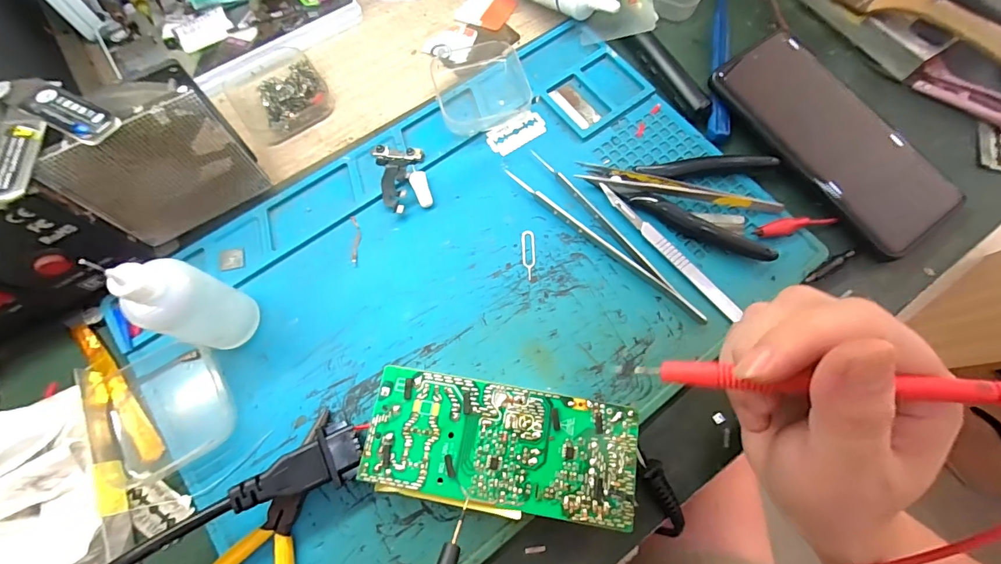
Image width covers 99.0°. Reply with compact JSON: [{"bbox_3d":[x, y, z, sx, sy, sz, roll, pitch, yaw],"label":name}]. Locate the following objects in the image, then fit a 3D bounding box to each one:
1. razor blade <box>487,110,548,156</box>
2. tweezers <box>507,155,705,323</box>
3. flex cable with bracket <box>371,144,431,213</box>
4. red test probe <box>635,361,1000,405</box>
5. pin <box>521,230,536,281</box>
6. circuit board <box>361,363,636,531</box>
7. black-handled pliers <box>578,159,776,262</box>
[{"bbox_3d":[0.011,-0.105,0.300,0.042,0.004,0.021,-31,80,-8],"label":"razor blade"},{"bbox_3d":[0.067,-0.031,0.270,0.024,0.009,0.149,-43,77,-13],"label":"tweezers"},{"bbox_3d":[-0.065,-0.071,0.284,0.032,0.007,0.053,-17,72,-6],"label":"flex cable with bracket"},{"bbox_3d":[0.112,0.034,0.150,0.119,0.011,0.010,-1,71,17],"label":"red test probe"},{"bbox_3d":[0.018,-0.018,0.269,0.009,0.004,0.033,-3,72,-1],"label":"pin"},{"bbox_3d":[0.000,0.084,0.223,0.131,0.026,0.055,9,72,3],"label":"circuit board"},{"bbox_3d":[0.116,-0.059,0.278,0.116,0.011,0.072,14,72,4],"label":"black-handled pliers"}]

